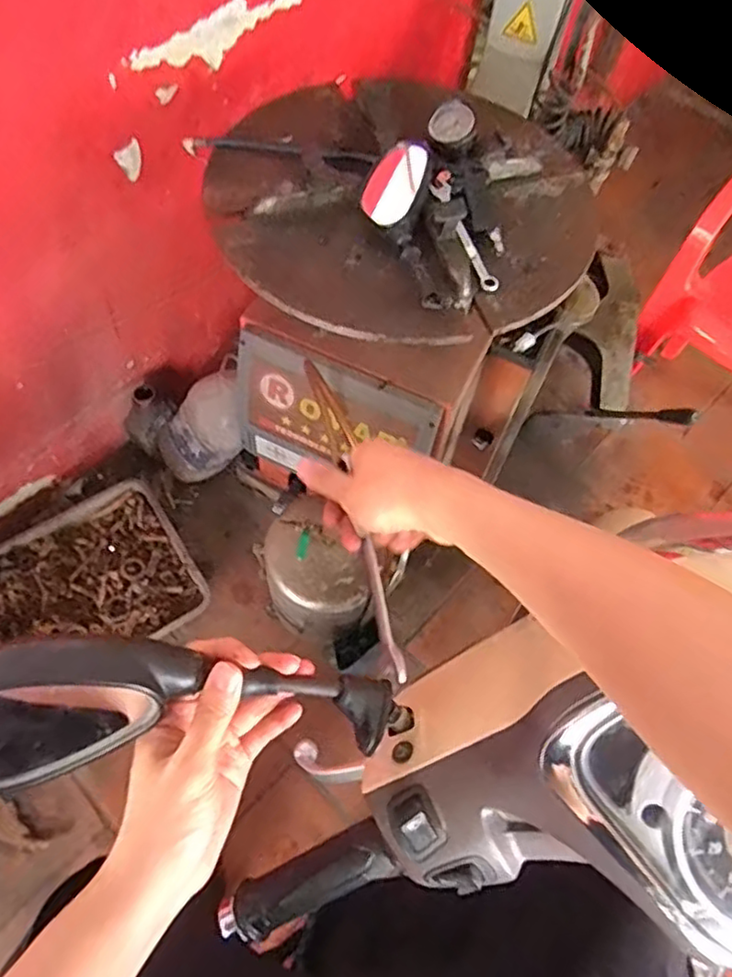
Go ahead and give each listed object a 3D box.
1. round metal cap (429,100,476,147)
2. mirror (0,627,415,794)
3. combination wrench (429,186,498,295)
[{"bbox_3d":[0.116,-0.493,0.867,0.061,0.016,0.061,-18,96,15],"label":"round metal cap"},{"bbox_3d":[-0.103,0.118,0.346,0.264,0.090,0.057,1,59,-14],"label":"mirror"},{"bbox_3d":[0.126,-0.324,0.822,0.033,0.013,0.167,-21,79,-16],"label":"combination wrench"}]

